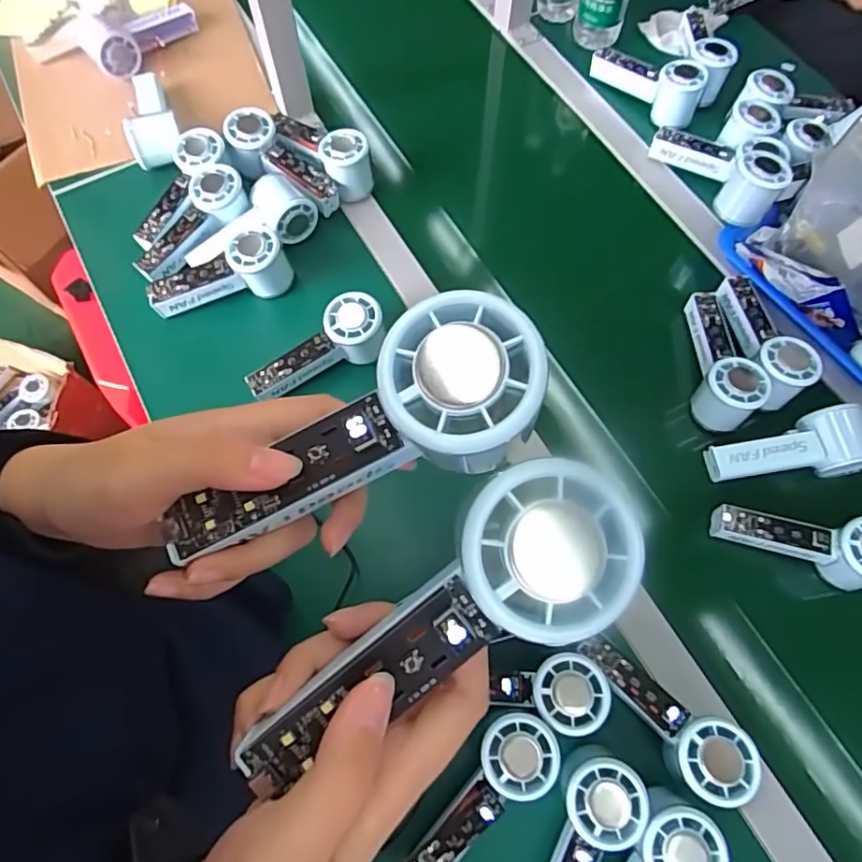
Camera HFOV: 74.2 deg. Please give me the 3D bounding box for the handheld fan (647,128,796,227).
[{"bbox_3d":[0.328,-0.303,0.664,0.061,0.068,0.174,-20,49,-8],"label":"handheld fan"}]

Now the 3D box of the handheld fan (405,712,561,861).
[{"bbox_3d":[0.037,0.282,0.426,0.055,0.028,0.149,37,73,13],"label":"handheld fan"}]

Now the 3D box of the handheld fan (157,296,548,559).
[{"bbox_3d":[-0.026,0.007,0.214,0.148,0.034,0.058,-29,70,10],"label":"handheld fan"}]

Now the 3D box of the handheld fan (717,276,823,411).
[{"bbox_3d":[0.346,-0.095,0.602,0.053,0.048,0.152,-8,56,-3],"label":"handheld fan"}]

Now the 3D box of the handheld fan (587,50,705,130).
[{"bbox_3d":[0.282,-0.457,0.735,0.059,0.064,0.158,-39,74,-14],"label":"handheld fan"}]

